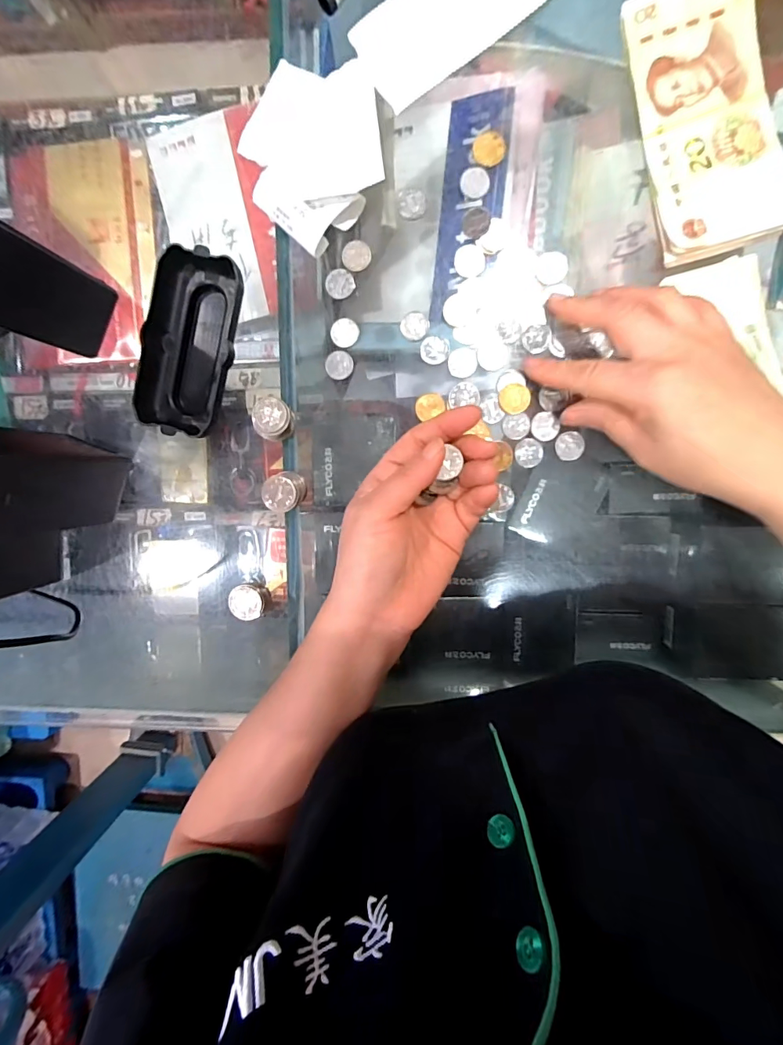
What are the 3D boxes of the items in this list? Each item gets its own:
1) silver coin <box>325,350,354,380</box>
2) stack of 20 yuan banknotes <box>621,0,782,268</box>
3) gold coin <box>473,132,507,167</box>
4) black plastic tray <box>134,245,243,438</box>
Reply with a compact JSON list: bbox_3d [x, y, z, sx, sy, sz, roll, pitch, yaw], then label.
[{"bbox_3d":[-0.035,-0.104,0.298,0.019,0.004,0.018,0,97,3],"label":"silver coin"},{"bbox_3d":[0.185,-0.237,0.263,0.071,0.010,0.148,-14,96,4],"label":"stack of 20 yuan banknotes"},{"bbox_3d":[0.061,-0.231,0.278,0.020,0.004,0.022,0,88,3],"label":"gold coin"},{"bbox_3d":[-0.129,-0.114,0.291,0.055,0.029,0.109,13,97,1],"label":"black plastic tray"}]

